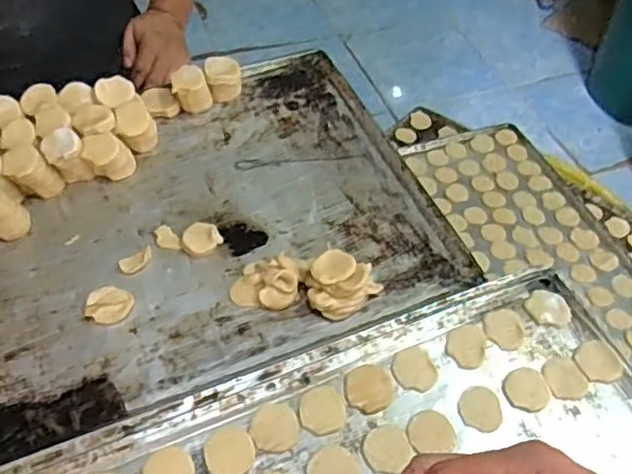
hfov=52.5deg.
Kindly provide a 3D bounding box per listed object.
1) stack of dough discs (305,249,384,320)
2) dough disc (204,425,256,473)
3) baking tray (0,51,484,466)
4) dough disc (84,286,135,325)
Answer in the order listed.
[{"bbox_3d":[0.022,0.037,0.481,0.055,0.030,0.042,3,51,-2],"label":"stack of dough discs"},{"bbox_3d":[-0.053,0.132,0.394,0.029,0.004,0.029,2,51,-3],"label":"dough disc"},{"bbox_3d":[-0.133,-0.009,0.523,0.443,0.033,0.297,-18,55,-18],"label":"baking tray"},{"bbox_3d":[-0.153,0.051,0.477,0.032,0.009,0.027,7,51,1],"label":"dough disc"}]

